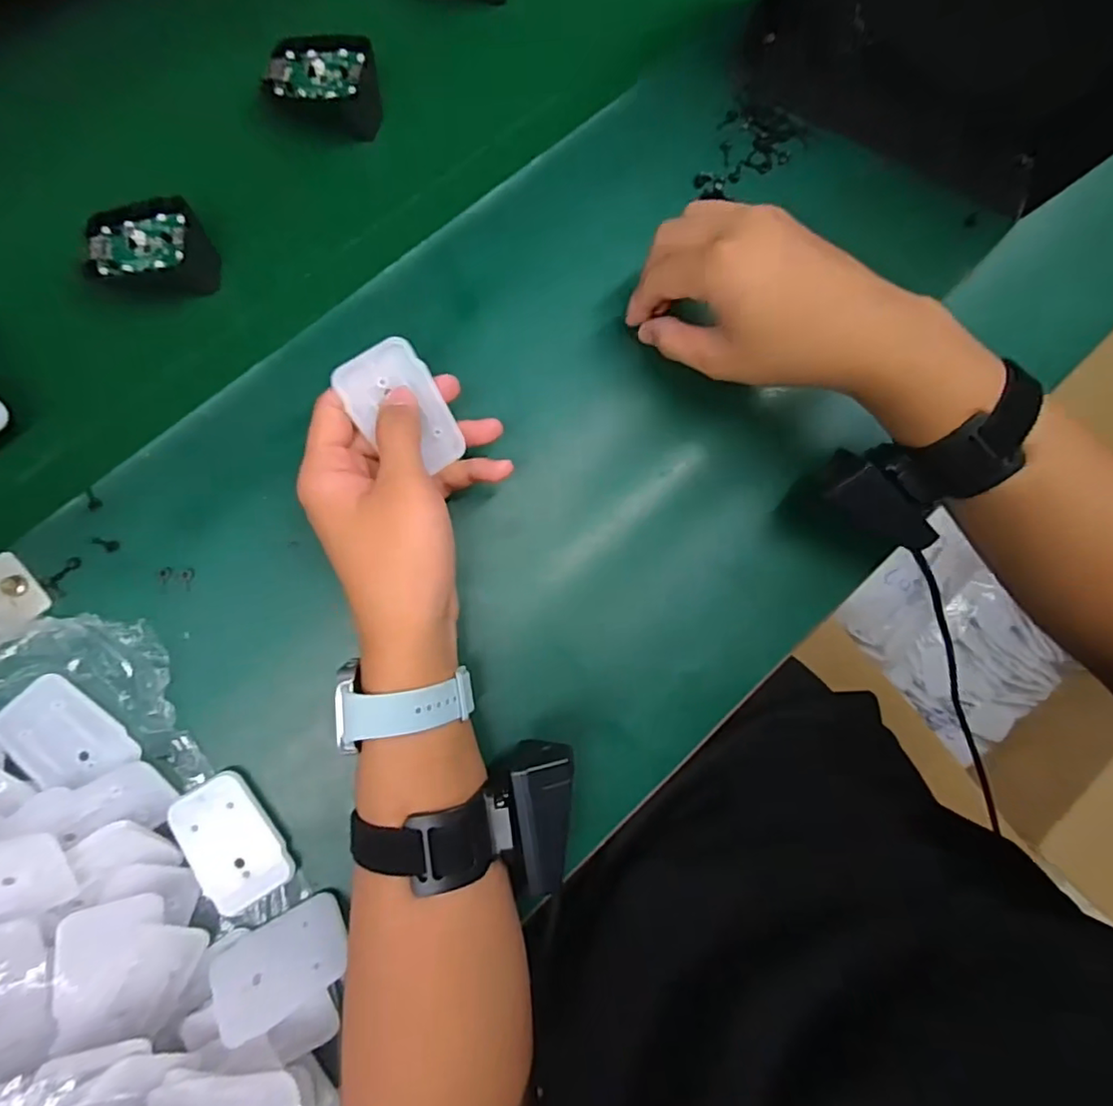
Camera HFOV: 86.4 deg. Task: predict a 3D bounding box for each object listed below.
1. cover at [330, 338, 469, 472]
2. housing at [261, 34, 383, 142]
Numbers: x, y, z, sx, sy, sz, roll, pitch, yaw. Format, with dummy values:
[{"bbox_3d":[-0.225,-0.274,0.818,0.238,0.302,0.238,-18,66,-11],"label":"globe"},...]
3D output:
[{"bbox_3d":[-0.079,-0.073,0.308,0.044,0.004,0.067,-35,117,-14],"label":"cover"},{"bbox_3d":[-0.143,-0.290,0.361,0.070,0.024,0.046,19,82,-5],"label":"housing"}]

